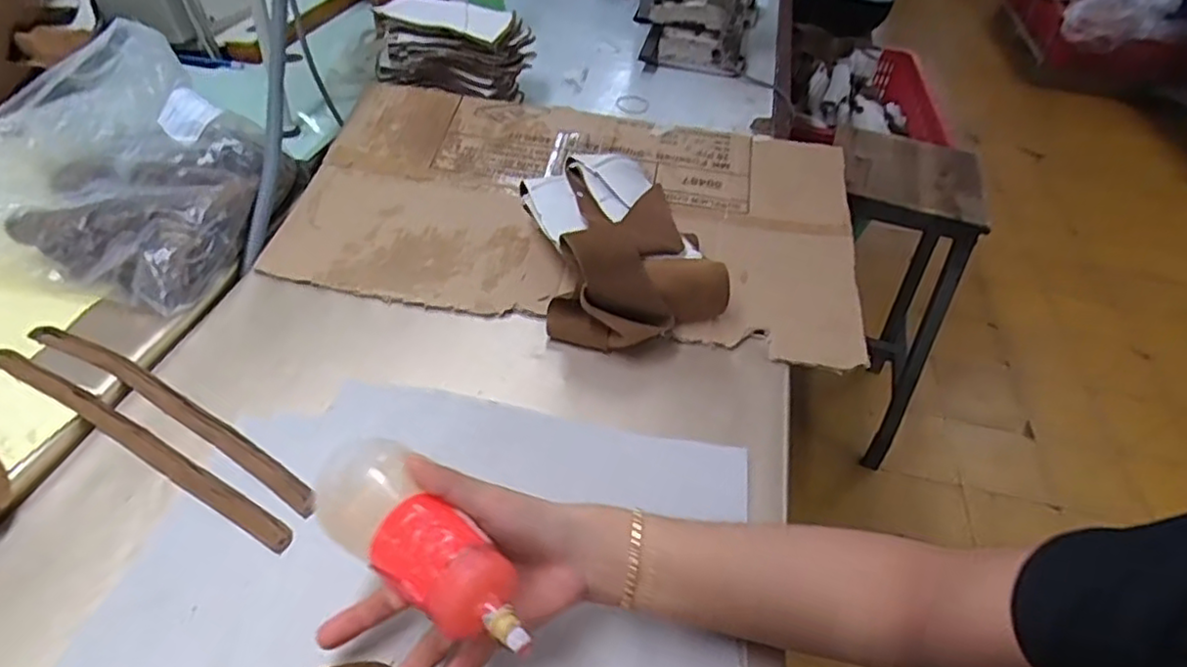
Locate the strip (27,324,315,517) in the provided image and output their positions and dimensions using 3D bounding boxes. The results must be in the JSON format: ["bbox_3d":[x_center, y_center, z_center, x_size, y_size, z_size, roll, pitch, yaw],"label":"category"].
[{"bbox_3d":[-0.333,0.058,0.529,0.314,0.006,0.026,25,47,18],"label":"strip"}]

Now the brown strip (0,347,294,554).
[{"bbox_3d":[-0.345,0.078,0.503,0.318,0.004,0.020,25,47,17],"label":"brown strip"}]

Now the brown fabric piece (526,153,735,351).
[{"bbox_3d":[0.023,-0.084,0.661,0.154,0.079,0.217,-6,46,-14],"label":"brown fabric piece"}]

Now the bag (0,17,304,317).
[{"bbox_3d":[-0.481,-0.179,0.673,0.327,0.114,0.281,14,44,7],"label":"bag"}]

